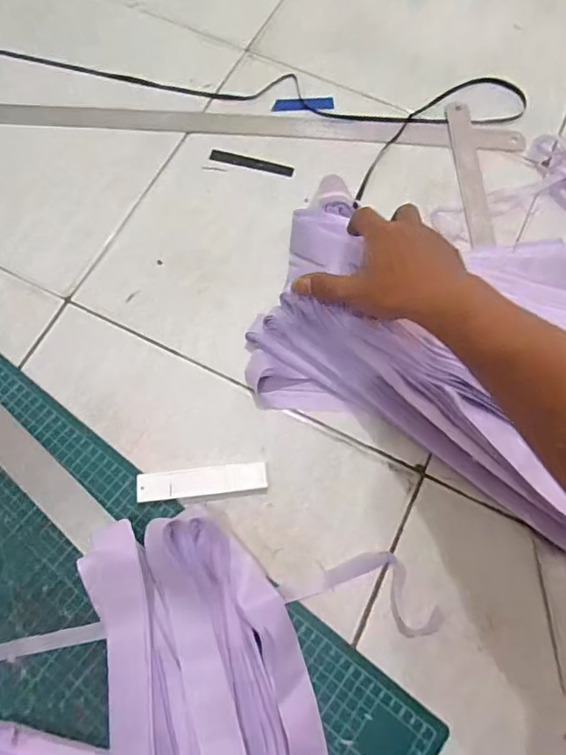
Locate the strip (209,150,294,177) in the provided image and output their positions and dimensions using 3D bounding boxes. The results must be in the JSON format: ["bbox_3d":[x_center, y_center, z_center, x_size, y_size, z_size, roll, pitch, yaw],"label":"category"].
[{"bbox_3d":[-0.037,-0.251,0.587,0.100,0.004,0.016,15,72,4],"label":"strip"}]

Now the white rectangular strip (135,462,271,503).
[{"bbox_3d":[-0.074,0.096,0.463,0.116,0.011,0.024,-6,72,-3],"label":"white rectangular strip"}]

